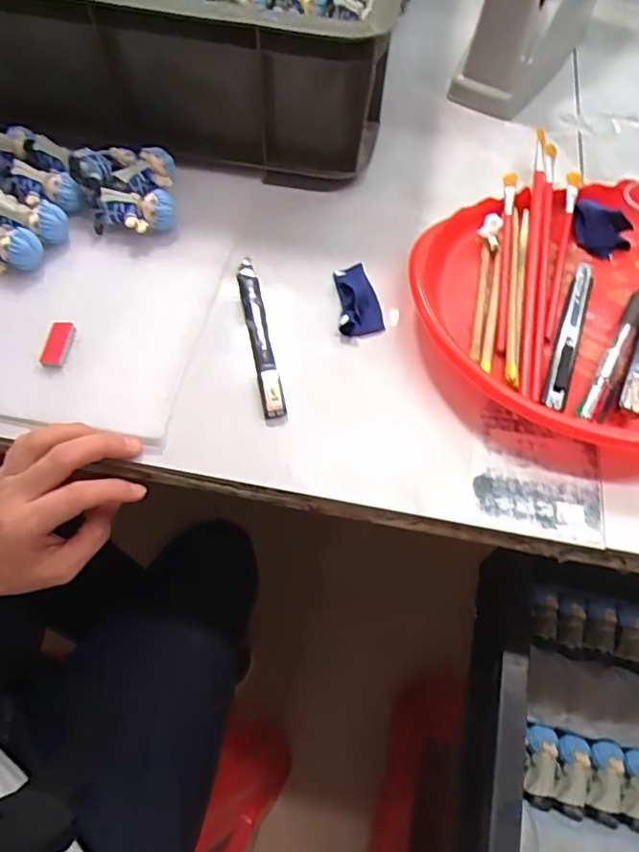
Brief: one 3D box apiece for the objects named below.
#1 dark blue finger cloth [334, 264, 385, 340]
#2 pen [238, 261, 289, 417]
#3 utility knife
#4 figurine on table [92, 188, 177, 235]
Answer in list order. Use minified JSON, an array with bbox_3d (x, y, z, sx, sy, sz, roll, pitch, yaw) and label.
[{"bbox_3d":[0.028,-0.096,0.410,0.032,0.017,0.063,-6,61,-4],"label":"dark blue finger cloth"},{"bbox_3d":[-0.042,-0.065,0.390,0.015,0.011,0.133,-11,62,-7],"label":"pen"},{"bbox_3d":[0.174,-0.064,0.384,0.016,0.014,0.145,21,63,10],"label":"utility knife"},{"bbox_3d":[-0.144,-0.163,0.427,0.063,0.028,0.030,-10,62,-6],"label":"figurine on table"}]

